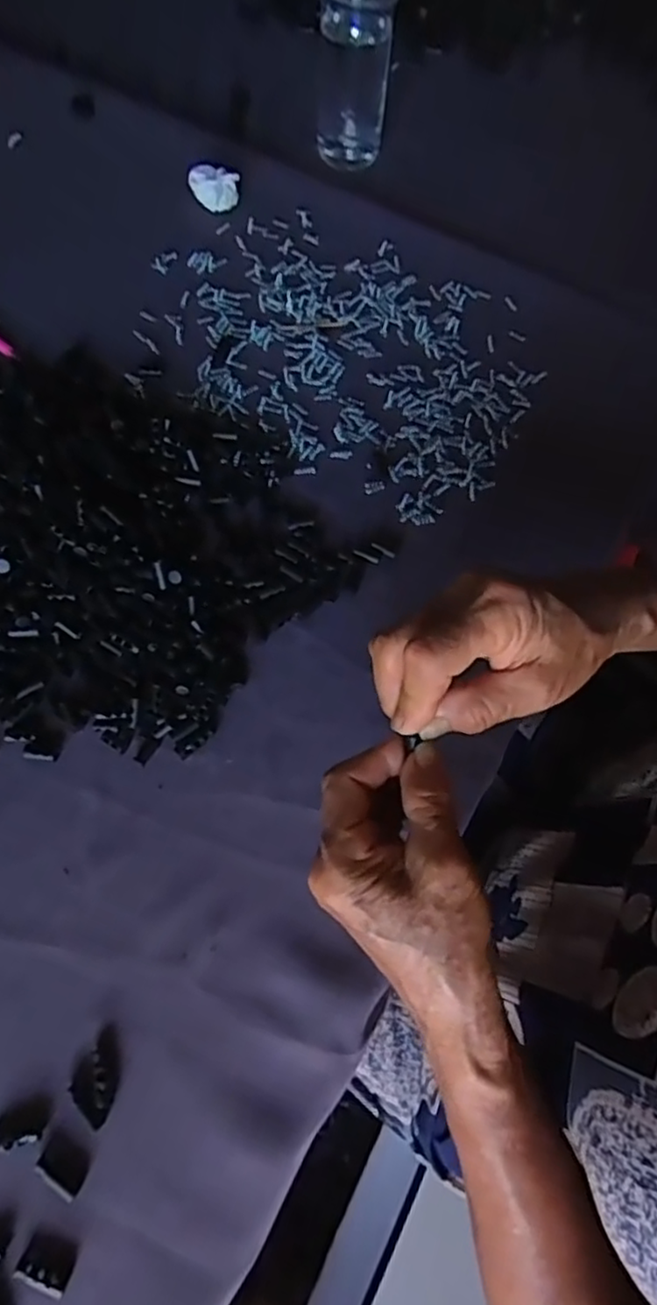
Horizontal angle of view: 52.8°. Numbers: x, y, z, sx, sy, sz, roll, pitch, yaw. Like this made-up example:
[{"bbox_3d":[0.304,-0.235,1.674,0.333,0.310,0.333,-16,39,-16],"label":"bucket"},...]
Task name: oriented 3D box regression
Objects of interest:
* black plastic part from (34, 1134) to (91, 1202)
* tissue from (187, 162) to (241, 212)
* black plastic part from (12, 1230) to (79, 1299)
[{"bbox_3d":[-0.126,0.244,0.315,0.024,0.004,0.017,35,72,11],"label":"black plastic part"},{"bbox_3d":[-0.097,-0.387,0.551,0.043,0.024,0.024,23,70,7],"label":"tissue"},{"bbox_3d":[-0.128,0.279,0.301,0.024,0.004,0.019,20,69,6],"label":"black plastic part"}]

